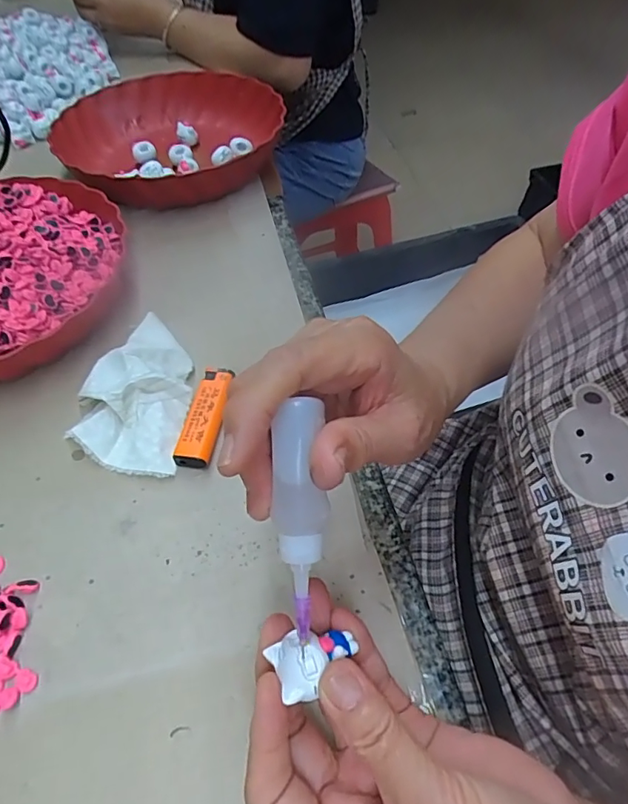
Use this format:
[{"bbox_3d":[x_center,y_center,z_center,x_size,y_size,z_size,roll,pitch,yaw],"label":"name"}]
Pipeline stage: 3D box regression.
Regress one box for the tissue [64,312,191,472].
[{"bbox_3d":[-0.128,-0.009,0.363,0.074,0.032,0.124,3,53,3],"label":"tissue"}]

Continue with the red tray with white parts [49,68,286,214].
[{"bbox_3d":[-0.159,-0.288,0.552,0.236,0.055,0.254,4,53,4],"label":"red tray with white parts"}]

